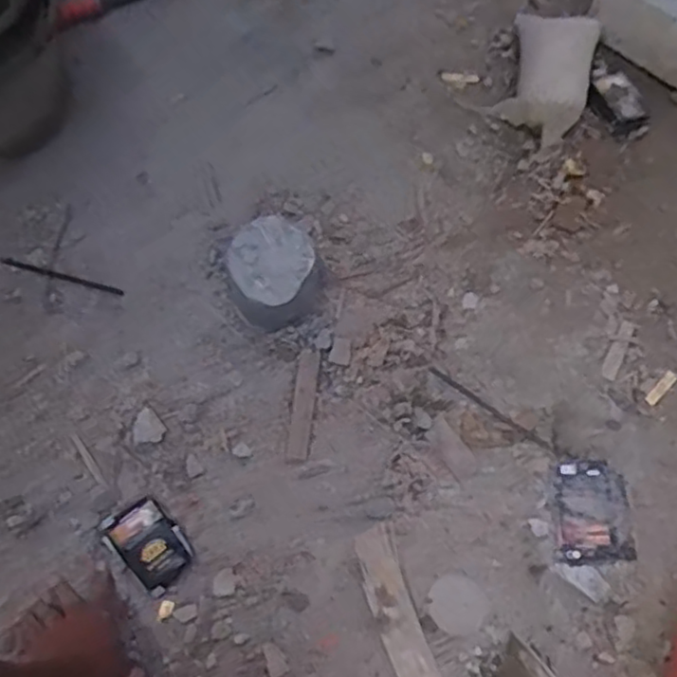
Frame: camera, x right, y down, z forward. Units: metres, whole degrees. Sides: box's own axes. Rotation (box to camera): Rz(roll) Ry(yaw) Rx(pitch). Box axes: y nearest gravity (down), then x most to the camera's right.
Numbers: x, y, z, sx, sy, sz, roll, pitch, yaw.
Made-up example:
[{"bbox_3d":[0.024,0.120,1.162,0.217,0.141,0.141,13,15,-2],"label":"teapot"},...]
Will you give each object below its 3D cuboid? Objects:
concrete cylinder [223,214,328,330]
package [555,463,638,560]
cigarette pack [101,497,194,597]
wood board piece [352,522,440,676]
[{"bbox_3d":[-0.082,-0.084,0.885,0.114,0.093,0.115,35,72,15],"label":"concrete cylinder"},{"bbox_3d":[0.307,0.208,0.832,0.092,0.014,0.115,-2,69,-2],"label":"package"},{"bbox_3d":[-0.223,0.237,0.802,0.104,0.030,0.070,42,74,17],"label":"cigarette pack"},{"bbox_3d":[0.087,0.363,0.767,0.049,0.010,0.297,-22,72,-4],"label":"wood board piece"}]

